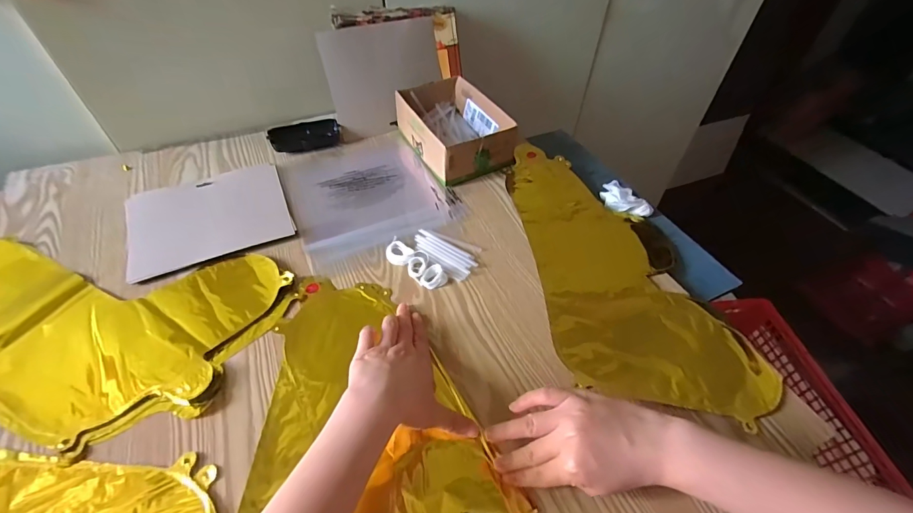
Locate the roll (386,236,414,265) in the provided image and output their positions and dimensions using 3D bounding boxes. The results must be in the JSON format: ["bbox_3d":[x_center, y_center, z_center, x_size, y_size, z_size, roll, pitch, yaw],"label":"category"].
[{"bbox_3d":[-0.075,-0.006,0.510,0.030,0.005,0.045,-36,58,-28],"label":"roll"}]

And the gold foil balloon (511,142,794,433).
[{"bbox_3d":[0.187,-0.005,0.510,0.202,0.010,0.423,-8,49,-8],"label":"gold foil balloon"}]

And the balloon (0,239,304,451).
[{"bbox_3d":[-0.418,0.057,0.441,0.422,0.018,0.226,12,49,10],"label":"balloon"}]

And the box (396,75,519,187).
[{"bbox_3d":[-0.009,-0.209,0.648,0.136,0.068,0.204,-24,53,-21],"label":"box"}]

